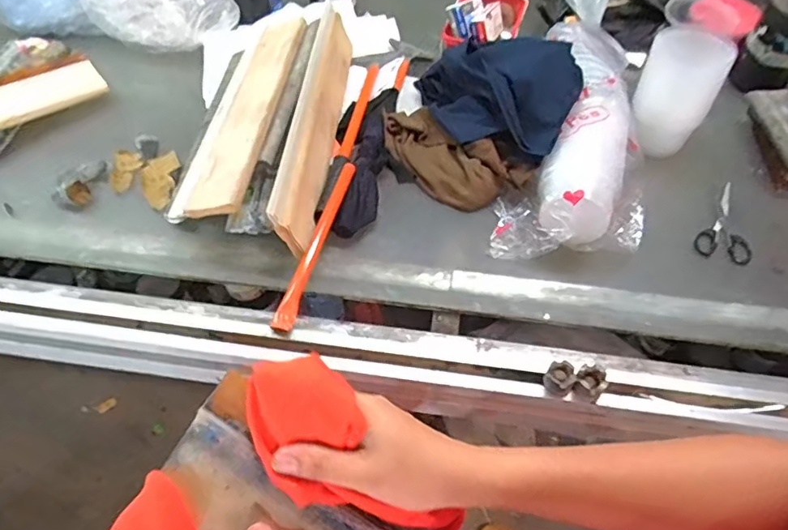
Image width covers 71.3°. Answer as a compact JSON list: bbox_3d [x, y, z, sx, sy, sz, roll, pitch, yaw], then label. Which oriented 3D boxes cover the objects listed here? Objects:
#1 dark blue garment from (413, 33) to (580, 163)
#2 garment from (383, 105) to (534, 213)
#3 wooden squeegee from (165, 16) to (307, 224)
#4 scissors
[{"bbox_3d":[0.155,-0.288,0.918,0.279,0.126,0.179,23,58,16],"label":"dark blue garment"},{"bbox_3d":[0.087,-0.180,0.905,0.112,0.072,0.262,-39,63,-24],"label":"garment"},{"bbox_3d":[-0.251,-0.260,0.918,0.138,0.028,0.449,-4,56,20],"label":"wooden squeegee"},{"bbox_3d":[0.529,-0.059,0.854,0.078,0.011,0.166,32,61,21],"label":"scissors"}]

